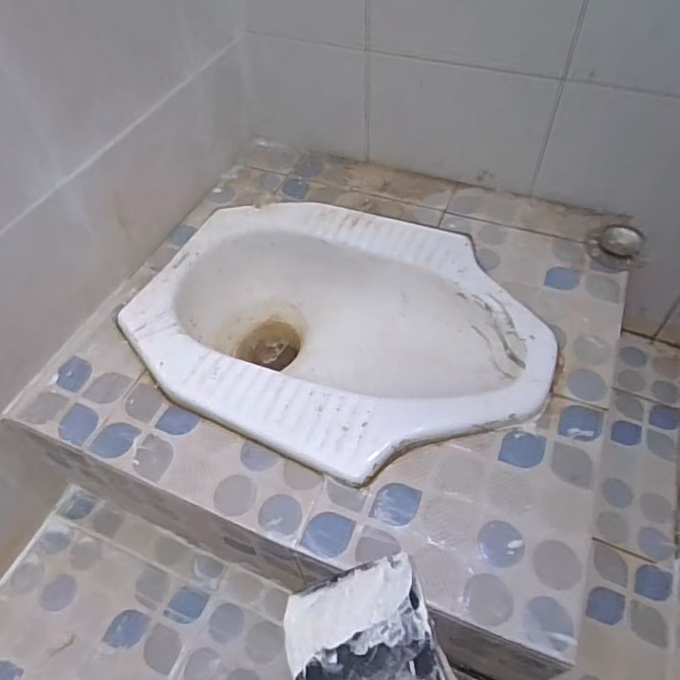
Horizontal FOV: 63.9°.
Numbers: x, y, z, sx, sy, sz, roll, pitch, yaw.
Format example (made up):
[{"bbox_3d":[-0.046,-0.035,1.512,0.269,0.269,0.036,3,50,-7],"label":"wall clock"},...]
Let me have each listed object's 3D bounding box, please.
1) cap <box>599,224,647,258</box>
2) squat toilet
[{"bbox_3d":[0.371,-0.133,0.718,0.051,0.012,0.057,32,58,25],"label":"cap"},{"bbox_3d":[0.004,0.011,0.698,0.479,0.143,0.363,18,55,18],"label":"squat toilet"}]

